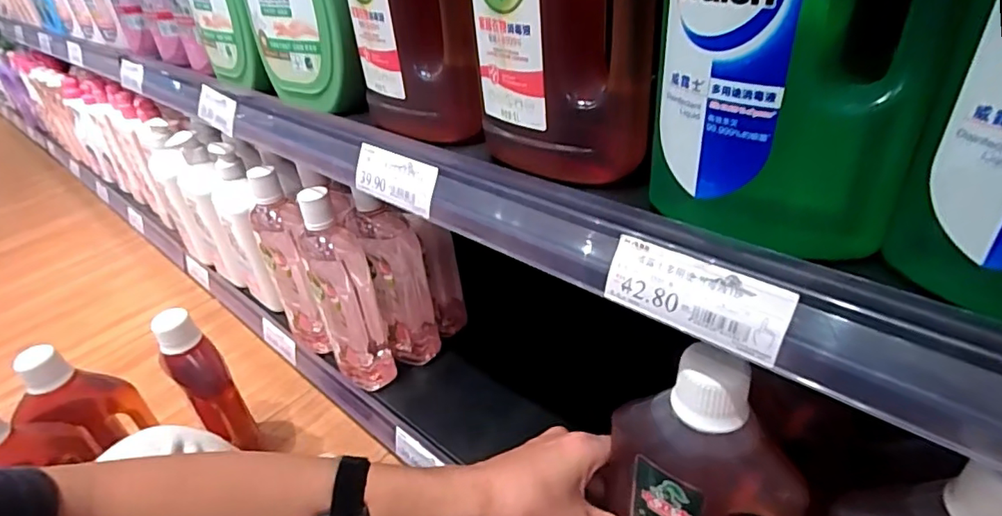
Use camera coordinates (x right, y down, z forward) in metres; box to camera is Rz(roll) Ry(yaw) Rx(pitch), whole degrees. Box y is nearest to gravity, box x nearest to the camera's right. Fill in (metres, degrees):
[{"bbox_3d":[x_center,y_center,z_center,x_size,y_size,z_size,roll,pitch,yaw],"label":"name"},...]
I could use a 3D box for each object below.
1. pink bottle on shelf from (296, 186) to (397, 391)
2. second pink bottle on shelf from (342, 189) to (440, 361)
[{"bbox_3d":[-0.184,0.042,0.649,0.071,0.252,0.062,-17,34,-15],"label":"pink bottle on shelf"},{"bbox_3d":[-0.131,0.025,0.693,0.075,0.233,0.069,-14,34,-12],"label":"second pink bottle on shelf"}]

